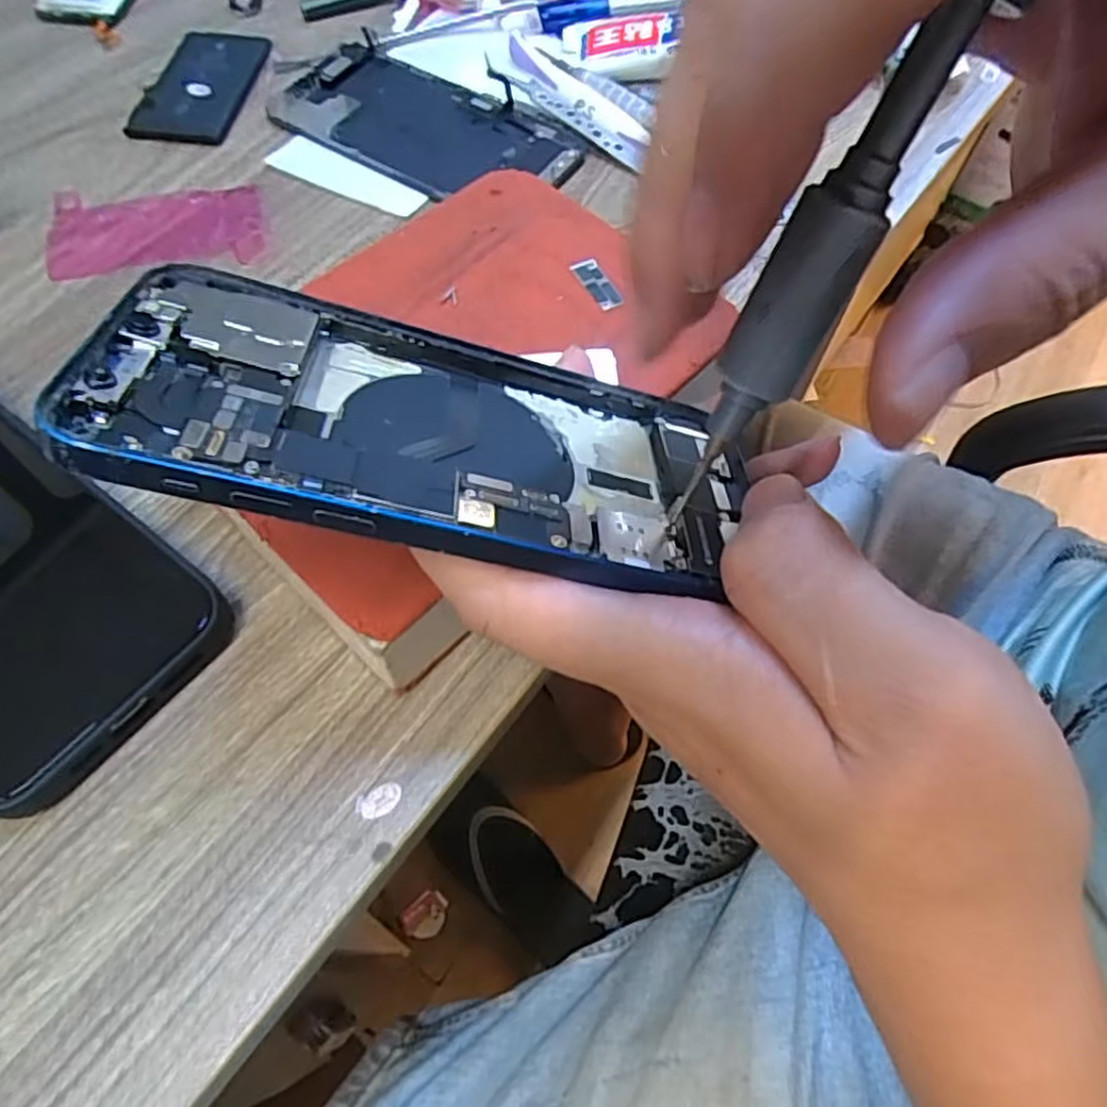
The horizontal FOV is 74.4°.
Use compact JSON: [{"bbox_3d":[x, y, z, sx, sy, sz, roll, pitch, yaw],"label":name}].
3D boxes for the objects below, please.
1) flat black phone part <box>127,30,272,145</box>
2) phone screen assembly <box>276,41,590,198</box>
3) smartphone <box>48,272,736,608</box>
[{"bbox_3d":[-0.173,-0.231,0.357,0.051,0.005,0.087,4,61,0],"label":"flat black phone part"},{"bbox_3d":[-0.063,-0.200,0.340,0.147,0.006,0.067,30,65,14],"label":"phone screen assembly"},{"bbox_3d":[-0.024,-0.026,0.161,0.141,0.006,0.072,11,42,-16],"label":"smartphone"}]

